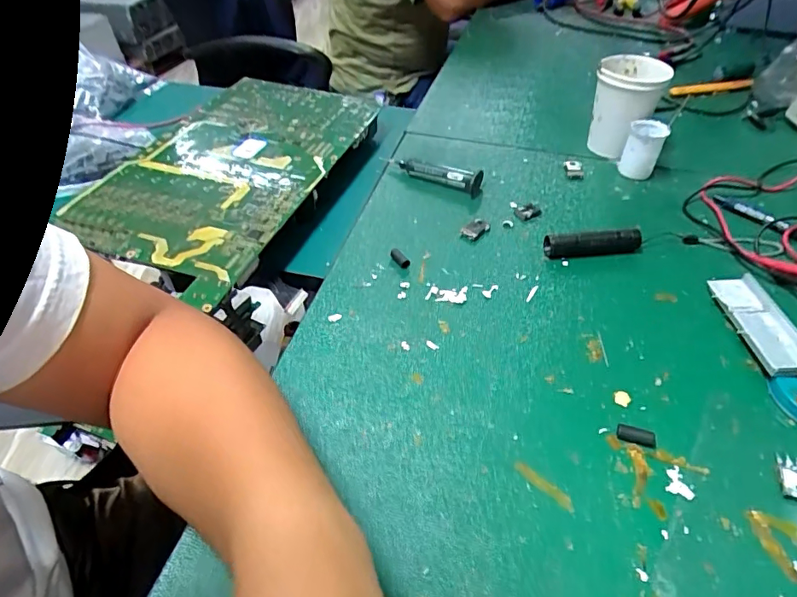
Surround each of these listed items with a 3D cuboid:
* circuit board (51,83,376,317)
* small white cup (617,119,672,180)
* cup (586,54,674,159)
[{"bbox_3d":[-0.166,-0.137,0.499,0.189,0.011,0.343,15,48,13],"label":"circuit board"},{"bbox_3d":[0.259,-0.157,0.528,0.037,0.055,0.037,16,48,16],"label":"small white cup"},{"bbox_3d":[0.249,-0.215,0.554,0.066,0.100,0.066,0,45,0],"label":"cup"}]

